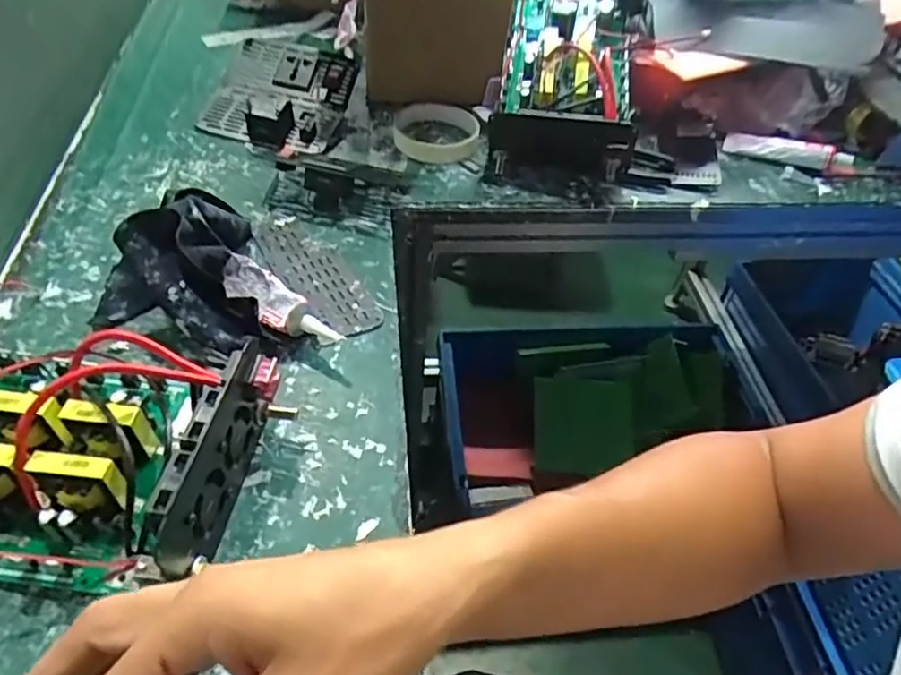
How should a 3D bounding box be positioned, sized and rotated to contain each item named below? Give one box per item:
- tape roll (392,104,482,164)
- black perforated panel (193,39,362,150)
[{"bbox_3d":[-0.014,-0.204,0.626,0.083,0.023,0.083,4,48,-2],"label":"tape roll"},{"bbox_3d":[-0.176,-0.253,0.638,0.132,0.032,0.143,10,61,2],"label":"black perforated panel"}]

